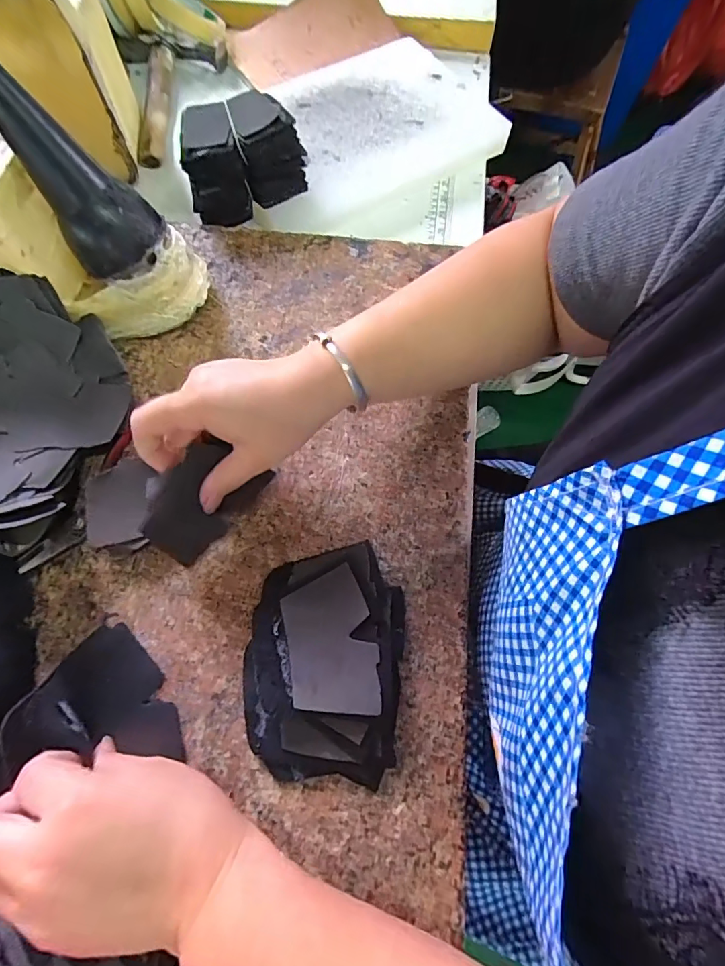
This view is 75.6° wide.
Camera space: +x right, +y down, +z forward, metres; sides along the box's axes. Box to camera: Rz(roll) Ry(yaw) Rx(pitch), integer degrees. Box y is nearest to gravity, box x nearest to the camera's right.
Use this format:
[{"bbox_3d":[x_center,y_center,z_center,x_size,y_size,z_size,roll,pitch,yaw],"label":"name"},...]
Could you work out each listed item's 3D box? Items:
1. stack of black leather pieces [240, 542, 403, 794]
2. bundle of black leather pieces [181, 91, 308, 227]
[{"bbox_3d":[-0.023,0.110,0.300,0.095,0.025,0.138,5,68,0],"label":"stack of black leather pieces"},{"bbox_3d":[-0.115,-0.309,0.445,0.109,0.069,0.069,-21,70,-10],"label":"bundle of black leather pieces"}]

